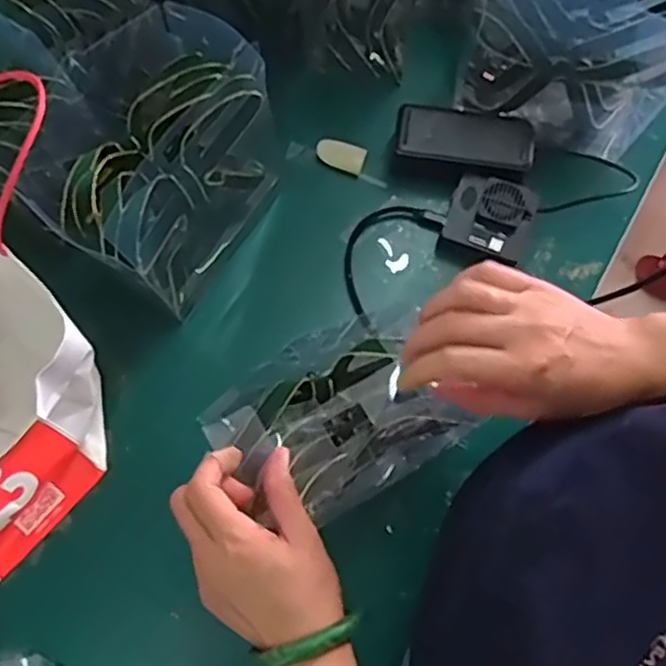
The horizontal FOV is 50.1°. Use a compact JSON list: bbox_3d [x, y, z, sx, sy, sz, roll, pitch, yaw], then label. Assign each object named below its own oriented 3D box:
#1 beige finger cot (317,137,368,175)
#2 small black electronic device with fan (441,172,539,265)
[{"bbox_3d":[0.007,-0.175,0.697,0.049,0.006,0.026,24,100,8],"label":"beige finger cot"},{"bbox_3d":[0.145,-0.106,0.668,0.075,0.044,0.070,18,78,3],"label":"small black electronic device with fan"}]

